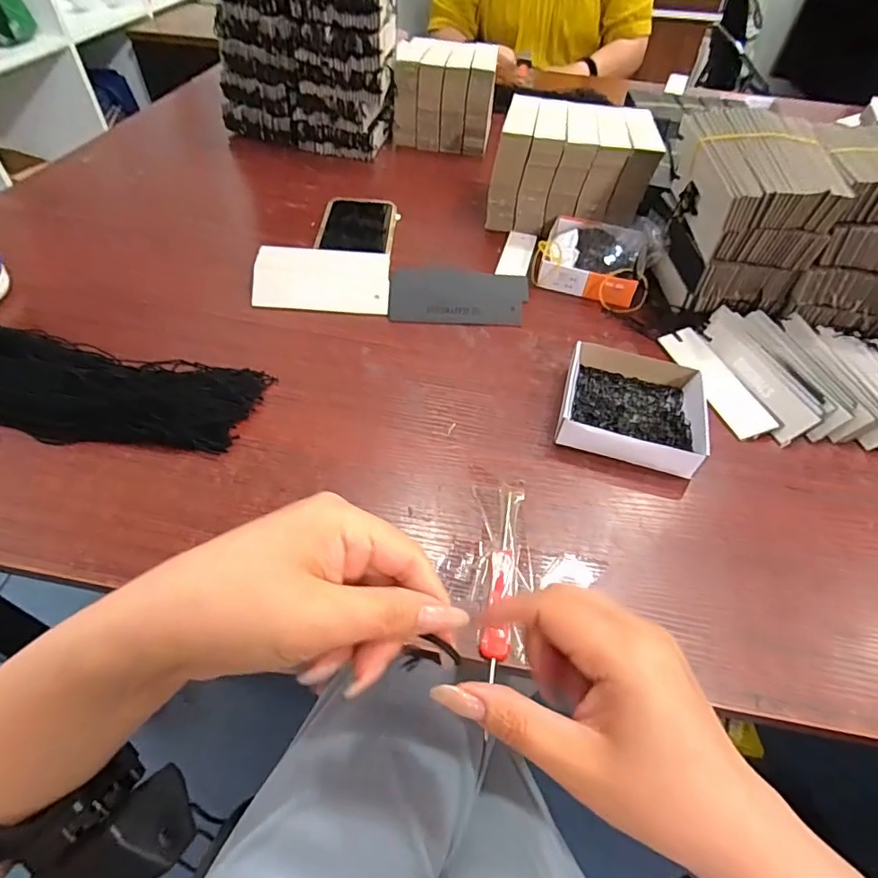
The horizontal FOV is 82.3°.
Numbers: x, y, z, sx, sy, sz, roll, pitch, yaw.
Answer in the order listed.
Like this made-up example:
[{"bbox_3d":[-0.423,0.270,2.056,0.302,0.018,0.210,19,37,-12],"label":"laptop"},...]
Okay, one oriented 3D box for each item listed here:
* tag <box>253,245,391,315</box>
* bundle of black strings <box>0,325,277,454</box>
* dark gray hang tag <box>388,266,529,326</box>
[{"bbox_3d":[-0.111,-0.154,0.485,0.127,0.007,0.065,3,77,-2],"label":"tag"},{"bbox_3d":[-0.287,-0.043,0.375,0.295,0.022,0.087,10,62,-1],"label":"bundle of black strings"},{"bbox_3d":[0.021,-0.139,0.487,0.135,0.011,0.075,3,59,-7],"label":"dark gray hang tag"}]

